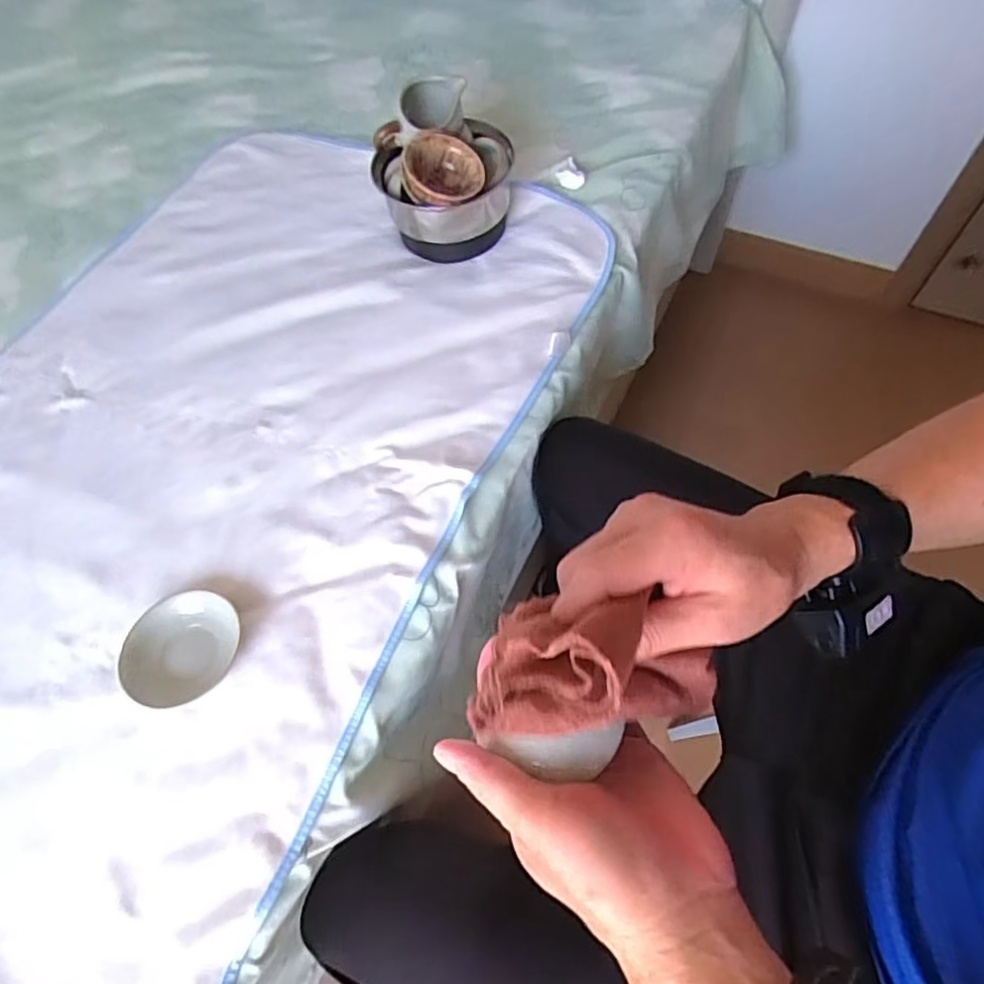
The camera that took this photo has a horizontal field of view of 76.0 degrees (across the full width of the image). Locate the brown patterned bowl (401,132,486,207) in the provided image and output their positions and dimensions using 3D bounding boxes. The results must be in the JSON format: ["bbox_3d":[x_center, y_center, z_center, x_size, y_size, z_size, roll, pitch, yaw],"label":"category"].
[{"bbox_3d":[-0.051,-0.346,0.684,0.082,0.060,0.085,-1,61,2],"label":"brown patterned bowl"}]

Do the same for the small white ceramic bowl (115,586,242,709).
[{"bbox_3d":[-0.256,0.128,0.520,0.076,0.027,0.094,14,63,10],"label":"small white ceramic bowl"}]

